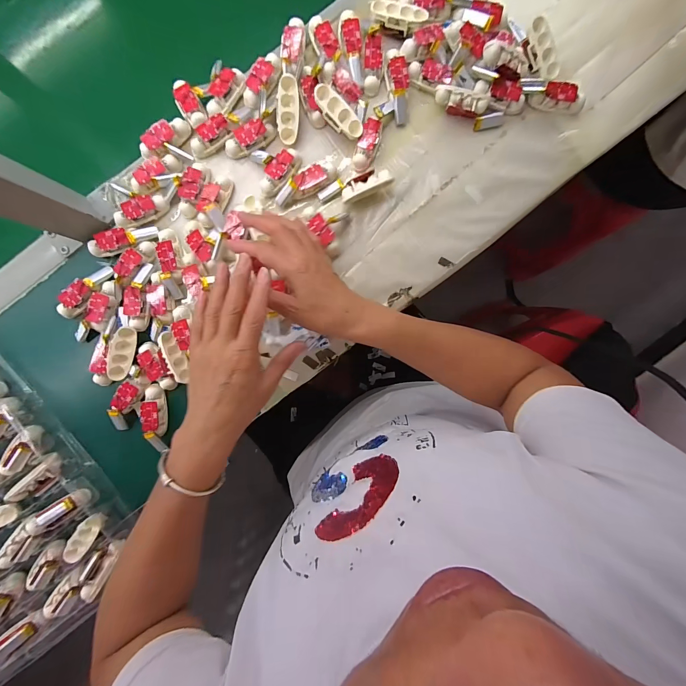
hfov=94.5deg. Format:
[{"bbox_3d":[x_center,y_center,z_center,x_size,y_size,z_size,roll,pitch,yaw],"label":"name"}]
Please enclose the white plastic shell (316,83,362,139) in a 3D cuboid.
[{"bbox_3d":[-0.007,-0.261,0.362,0.065,0.009,0.026,38,92,-21],"label":"white plastic shell"}]

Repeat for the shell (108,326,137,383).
[{"bbox_3d":[-0.265,0.014,0.382,0.025,0.012,0.065,16,92,-1],"label":"shell"}]

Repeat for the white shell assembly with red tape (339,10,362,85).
[{"bbox_3d":[0.009,-0.349,0.374,0.024,0.013,0.079,-5,92,0],"label":"white shell assembly with red tape"}]

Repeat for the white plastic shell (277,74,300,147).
[{"bbox_3d":[-0.063,-0.270,0.369,0.025,0.008,0.065,3,118,-4],"label":"white plastic shell"}]

